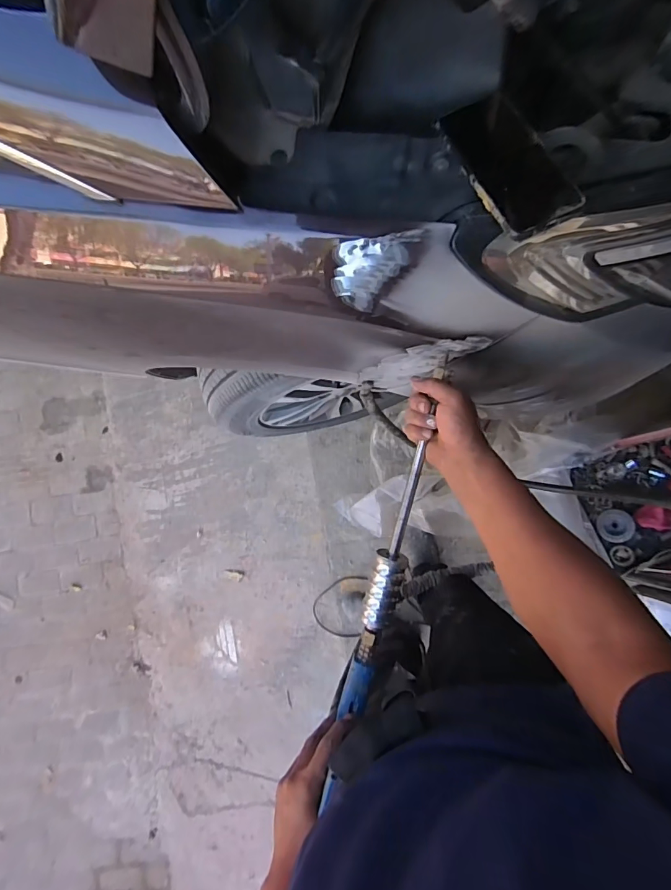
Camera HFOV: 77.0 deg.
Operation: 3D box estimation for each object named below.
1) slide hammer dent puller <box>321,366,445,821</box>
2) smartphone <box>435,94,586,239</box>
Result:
[{"bbox_3d":[0.074,0.183,0.589,0.042,0.039,0.622,15,93,7],"label":"slide hammer dent puller"},{"bbox_3d":[0.162,-0.263,0.394,0.071,0.008,0.151,-24,72,4],"label":"smartphone"}]

